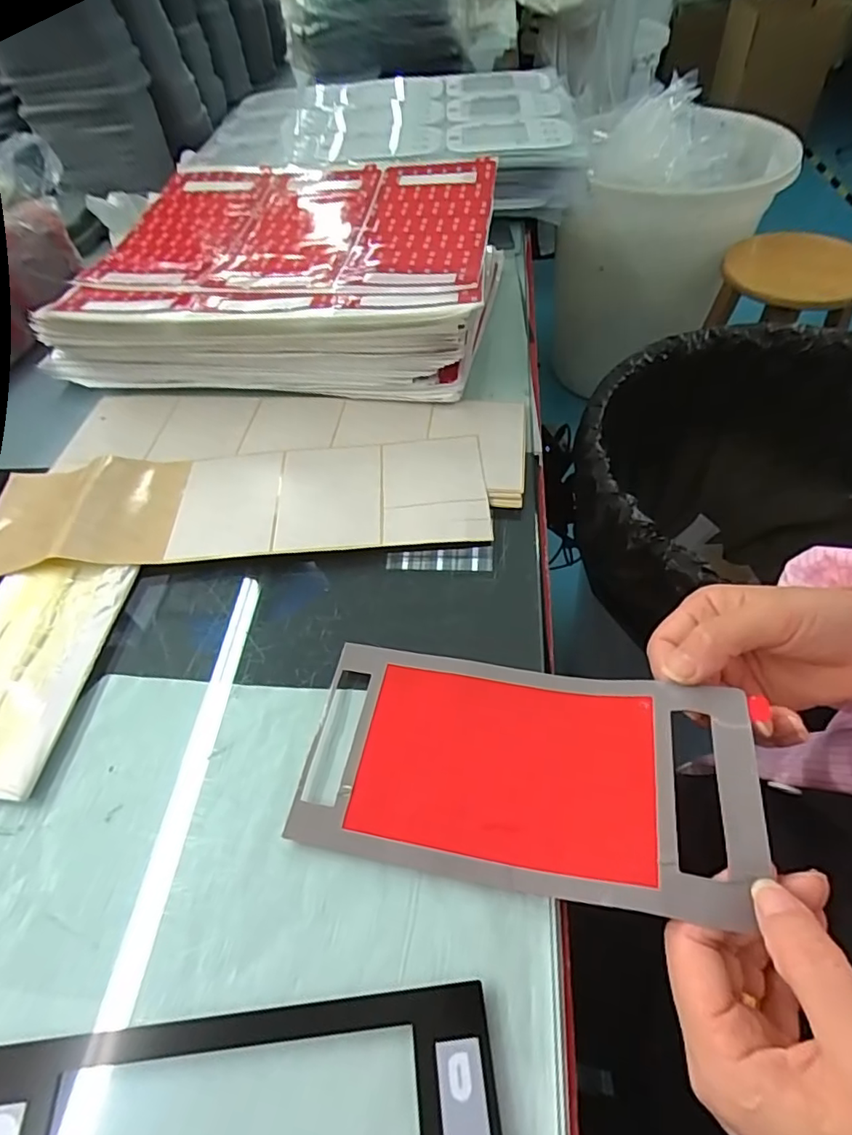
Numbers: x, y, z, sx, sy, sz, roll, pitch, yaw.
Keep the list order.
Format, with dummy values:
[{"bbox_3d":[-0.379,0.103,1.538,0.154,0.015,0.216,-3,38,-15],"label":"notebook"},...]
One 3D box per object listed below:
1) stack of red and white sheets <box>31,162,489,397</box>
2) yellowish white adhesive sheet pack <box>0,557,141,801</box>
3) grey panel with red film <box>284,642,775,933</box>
[{"bbox_3d":[-0.110,-0.254,0.486,0.329,0.071,0.262,3,54,7],"label":"stack of red and white sheets"},{"bbox_3d":[-0.226,0.055,0.316,0.080,0.012,0.136,3,54,8],"label":"yellowish white adhesive sheet pack"},{"bbox_3d":[0.042,0.089,0.257,0.194,0.023,0.097,8,55,11],"label":"grey panel with red film"}]

